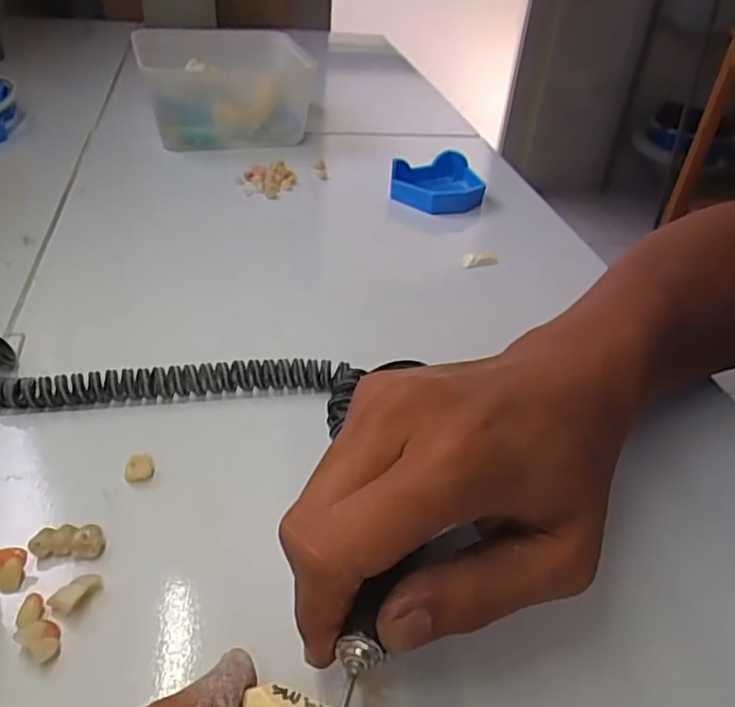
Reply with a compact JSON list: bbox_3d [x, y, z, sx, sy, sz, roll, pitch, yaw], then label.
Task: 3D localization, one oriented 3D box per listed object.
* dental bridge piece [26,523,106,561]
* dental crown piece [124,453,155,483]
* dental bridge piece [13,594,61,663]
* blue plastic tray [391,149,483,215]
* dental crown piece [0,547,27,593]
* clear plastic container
[{"bbox_3d":[-0.118,0.076,0.254,0.026,0.010,0.013,1,38,-6],"label":"dental bridge piece"},{"bbox_3d":[-0.102,0.051,0.284,0.013,0.009,0.008,-14,41,-23],"label":"dental crown piece"},{"bbox_3d":[-0.118,0.098,0.225,0.013,0.010,0.026,-26,47,-34],"label":"dental bridge piece"},{"bbox_3d":[0.061,-0.150,0.552,0.078,0.025,0.078,9,38,4],"label":"blue plastic tray"},{"bbox_3d":[-0.138,0.083,0.242,0.013,0.012,0.012,5,37,0],"label":"dental crown piece"},{"bbox_3d":[-0.138,-0.272,0.657,0.180,0.088,0.149,-7,39,-16],"label":"clear plastic container"}]

